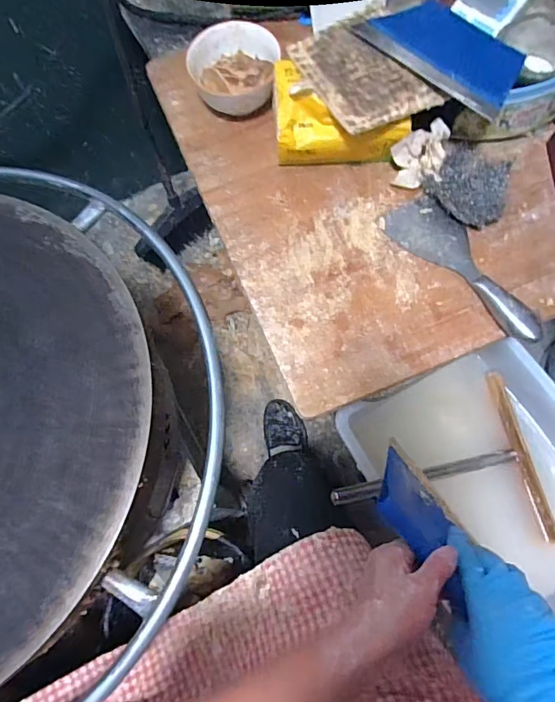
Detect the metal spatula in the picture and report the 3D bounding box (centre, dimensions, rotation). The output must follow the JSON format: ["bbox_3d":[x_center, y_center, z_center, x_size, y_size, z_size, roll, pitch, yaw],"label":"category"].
[{"bbox_3d":[0.214,-0.100,0.519,0.069,0.023,0.210,-38,73,-11],"label":"metal spatula"}]

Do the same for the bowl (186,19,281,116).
[{"bbox_3d":[-0.056,-0.360,0.596,0.108,0.062,0.120,6,71,4],"label":"bowl"}]

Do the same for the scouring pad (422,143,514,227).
[{"bbox_3d":[0.214,-0.185,0.525,0.086,0.058,0.066,22,73,10],"label":"scouring pad"}]

